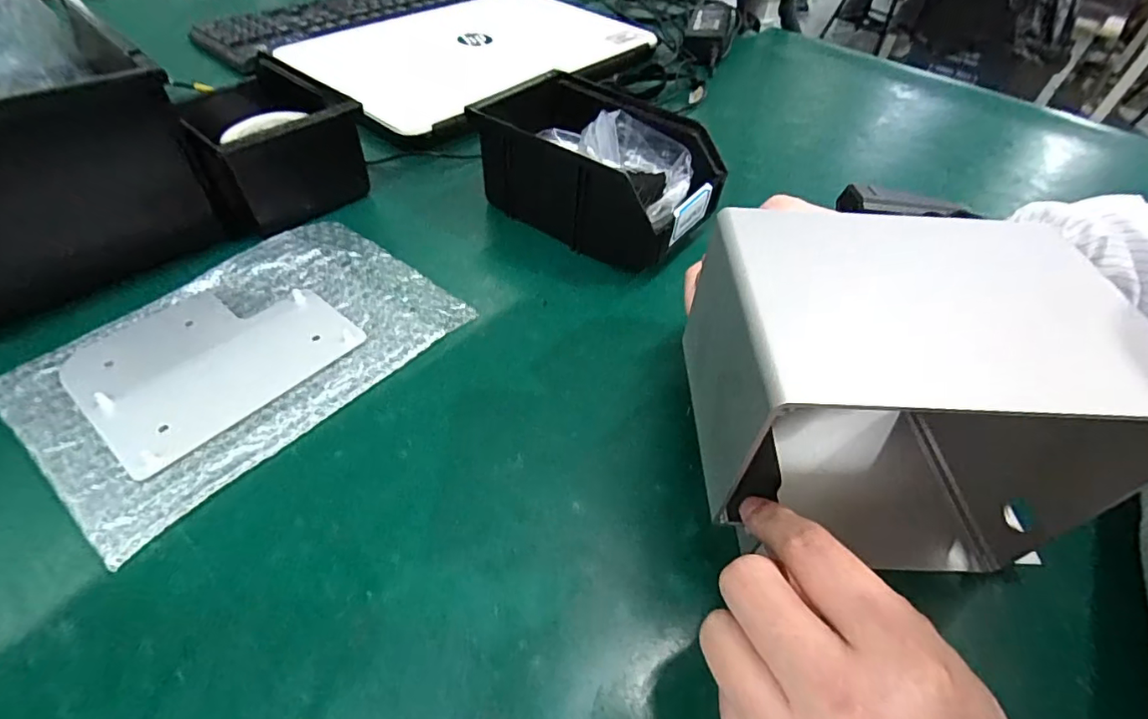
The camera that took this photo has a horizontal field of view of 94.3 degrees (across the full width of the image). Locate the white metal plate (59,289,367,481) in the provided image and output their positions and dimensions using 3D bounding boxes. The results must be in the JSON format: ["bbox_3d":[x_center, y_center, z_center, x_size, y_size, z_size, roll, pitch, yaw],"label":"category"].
[{"bbox_3d":[-0.215,-0.006,0.318,0.116,0.008,0.133,34,54,23],"label":"white metal plate"}]

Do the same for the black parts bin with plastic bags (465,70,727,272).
[{"bbox_3d":[0.017,-0.144,0.413,0.172,0.081,0.106,31,54,21],"label":"black parts bin with plastic bags"}]

